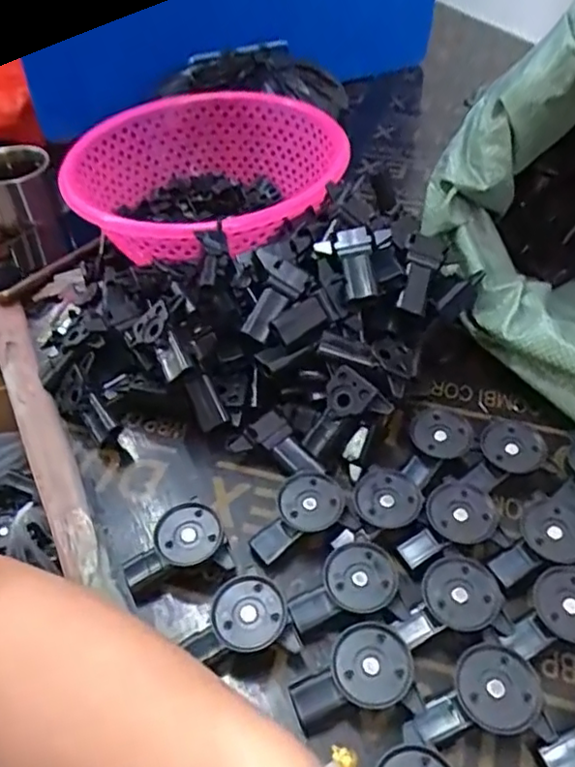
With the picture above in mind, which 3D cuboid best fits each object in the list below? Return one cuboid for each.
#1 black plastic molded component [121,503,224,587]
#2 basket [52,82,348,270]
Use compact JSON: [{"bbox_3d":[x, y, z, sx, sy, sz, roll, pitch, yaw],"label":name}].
[{"bbox_3d":[-0.074,0.107,0.397,0.063,0.032,0.037,-23,51,-18],"label":"black plastic molded component"},{"bbox_3d":[-0.084,-0.204,0.628,0.270,0.087,0.281,-11,48,-8],"label":"basket"}]

